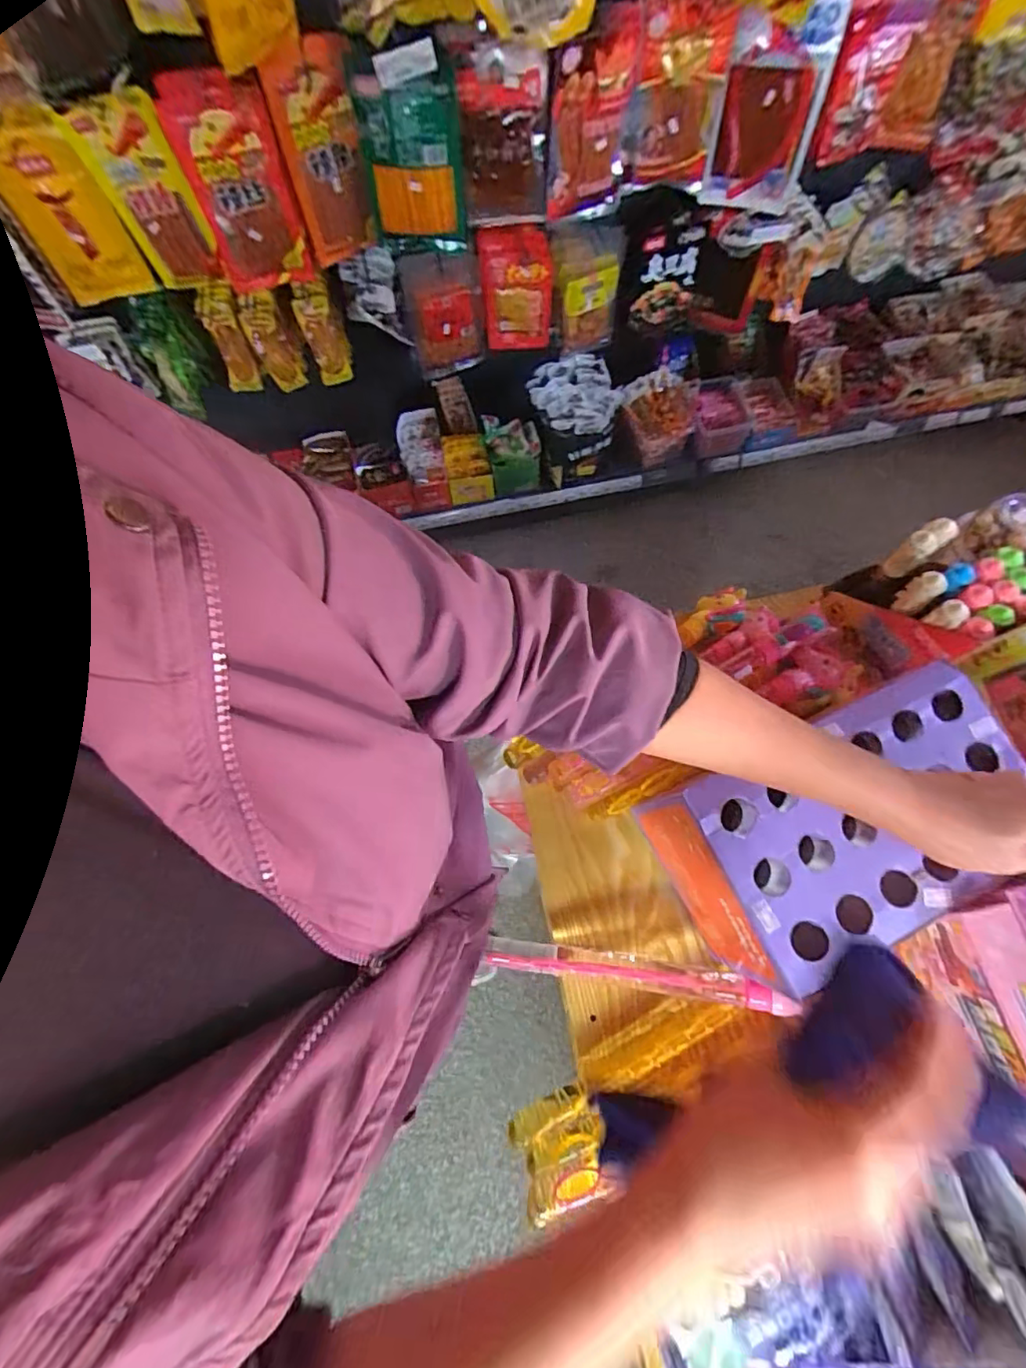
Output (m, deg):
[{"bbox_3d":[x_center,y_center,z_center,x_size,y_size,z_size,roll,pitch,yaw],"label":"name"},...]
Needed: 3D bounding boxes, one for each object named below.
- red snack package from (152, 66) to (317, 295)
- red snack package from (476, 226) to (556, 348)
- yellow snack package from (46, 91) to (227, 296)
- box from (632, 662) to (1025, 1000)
[{"bbox_3d":[-0.499,-0.910,1.049,0.176,0.309,0.061,-22,68,-7],"label":"red snack package"},{"bbox_3d":[0.008,-0.917,1.321,0.161,0.271,0.029,2,68,3],"label":"red snack package"},{"bbox_3d":[-0.671,-0.890,1.044,0.174,0.283,0.024,0,68,3],"label":"yellow snack package"},{"bbox_3d":[0.276,0.128,0.488,0.278,0.141,0.162,-22,68,-6],"label":"box"}]

